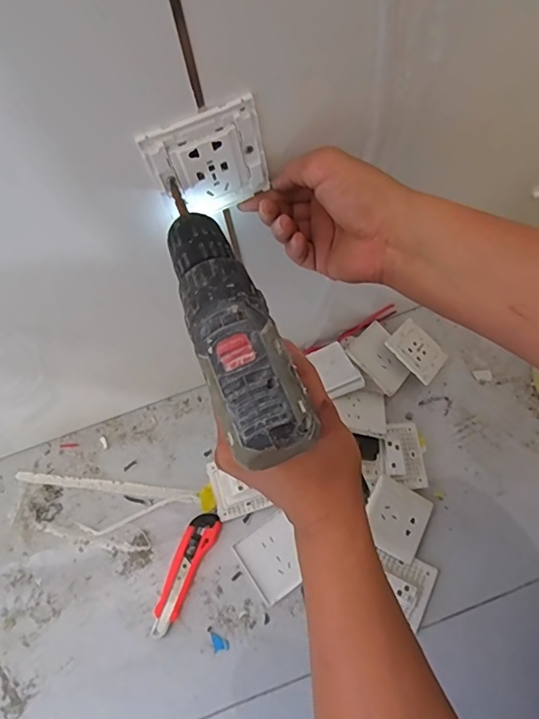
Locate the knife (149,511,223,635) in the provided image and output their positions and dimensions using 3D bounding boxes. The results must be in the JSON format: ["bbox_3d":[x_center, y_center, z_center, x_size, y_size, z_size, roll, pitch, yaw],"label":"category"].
[{"bbox_3d":[-0.113,0.276,0.644,0.038,0.016,0.156,25,72,12],"label":"knife"}]

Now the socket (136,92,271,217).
[{"bbox_3d":[-0.041,-0.137,0.356,0.079,0.085,0.011,-24,63,-1],"label":"socket"}]

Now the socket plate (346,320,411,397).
[{"bbox_3d":[0.162,-0.002,0.707,0.075,0.014,0.092,-39,87,-31],"label":"socket plate"}]

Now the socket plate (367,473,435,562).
[{"bbox_3d":[0.164,0.204,0.635,0.084,0.007,0.084,33,73,-6],"label":"socket plate"}]

